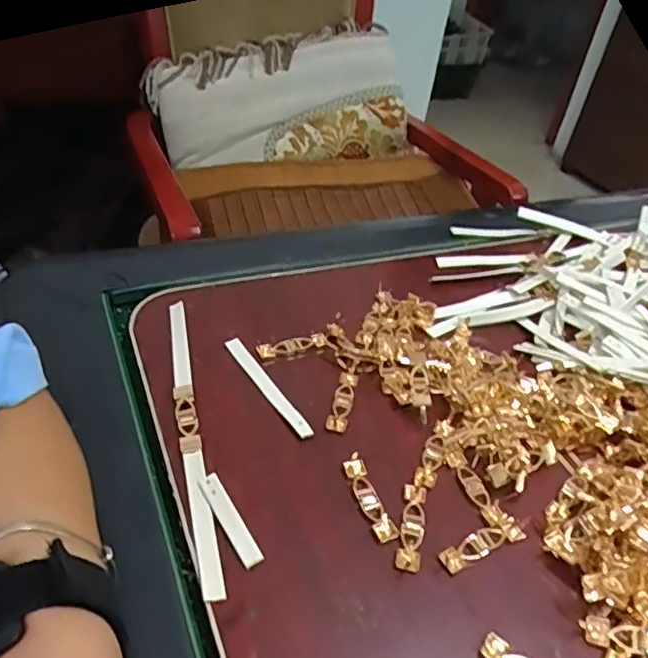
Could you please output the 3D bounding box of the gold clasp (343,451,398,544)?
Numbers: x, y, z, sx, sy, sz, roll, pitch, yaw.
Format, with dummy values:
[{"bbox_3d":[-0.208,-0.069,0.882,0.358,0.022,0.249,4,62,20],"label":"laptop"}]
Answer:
[{"bbox_3d":[0.025,0.091,0.327,0.011,0.007,0.051,-10,43,-21],"label":"gold clasp"}]

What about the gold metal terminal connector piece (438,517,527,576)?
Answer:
[{"bbox_3d":[0.082,0.111,0.313,0.050,0.004,0.013,-14,44,-25],"label":"gold metal terminal connector piece"}]

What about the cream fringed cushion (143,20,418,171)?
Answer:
[{"bbox_3d":[-0.056,-0.423,1.121,0.503,0.189,0.191,-16,46,-28],"label":"cream fringed cushion"}]

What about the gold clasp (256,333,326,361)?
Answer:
[{"bbox_3d":[-0.022,0.010,0.415,0.048,0.007,0.010,-11,43,-22],"label":"gold clasp"}]

